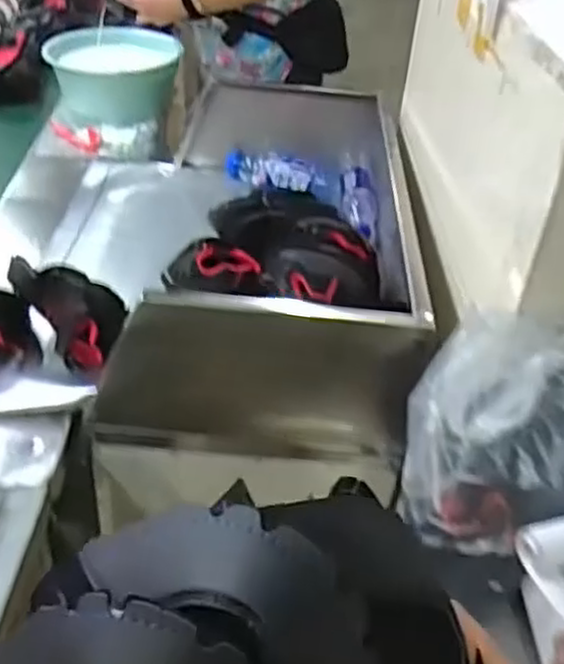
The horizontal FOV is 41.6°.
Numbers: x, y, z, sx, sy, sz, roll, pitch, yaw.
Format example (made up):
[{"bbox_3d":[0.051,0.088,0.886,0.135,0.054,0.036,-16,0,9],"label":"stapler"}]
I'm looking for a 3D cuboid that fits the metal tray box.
[{"bbox_3d":[-0.017,-0.145,1.171,0.415,0.225,0.740,5,38,0],"label":"metal tray box"}]

